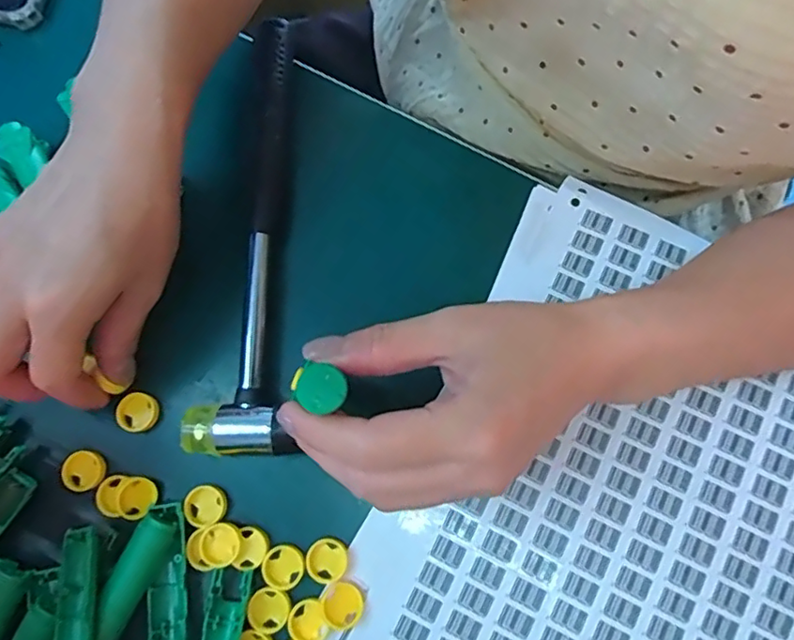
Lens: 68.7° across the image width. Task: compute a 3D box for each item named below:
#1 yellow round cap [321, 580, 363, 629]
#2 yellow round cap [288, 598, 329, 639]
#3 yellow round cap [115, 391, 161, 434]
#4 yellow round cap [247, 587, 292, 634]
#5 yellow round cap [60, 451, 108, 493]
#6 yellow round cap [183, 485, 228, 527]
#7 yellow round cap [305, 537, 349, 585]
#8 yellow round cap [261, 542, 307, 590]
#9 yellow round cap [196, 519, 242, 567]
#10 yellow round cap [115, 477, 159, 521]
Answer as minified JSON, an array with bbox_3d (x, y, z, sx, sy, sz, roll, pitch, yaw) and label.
[{"bbox_3d":[-0.025,0.133,0.269,0.019,0.004,0.019,-1,77,4],"label":"yellow round cap"},{"bbox_3d":[-0.042,0.140,0.268,0.017,0.004,0.018,-1,77,4],"label":"yellow round cap"},{"bbox_3d":[-0.133,0.048,0.299,0.020,0.006,0.020,-1,77,4],"label":"yellow round cap"},{"bbox_3d":[-0.060,0.136,0.273,0.019,0.005,0.020,-1,77,4],"label":"yellow round cap"},{"bbox_3d":[-0.159,0.076,0.292,0.022,0.004,0.019,-15,76,0],"label":"yellow round cap"},{"bbox_3d":[-0.094,0.091,0.285,0.020,0.005,0.020,-1,77,4],"label":"yellow round cap"},{"bbox_3d":[-0.033,0.114,0.275,0.019,0.004,0.020,-1,77,4],"label":"yellow round cap"},{"bbox_3d":[-0.054,0.117,0.276,0.019,0.004,0.020,-1,77,4],"label":"yellow round cap"},{"bbox_3d":[-0.084,0.107,0.277,0.020,0.006,0.019,-1,77,4],"label":"yellow round cap"},{"bbox_3d":[-0.129,0.088,0.286,0.020,0.009,0.019,-1,77,4],"label":"yellow round cap"}]

